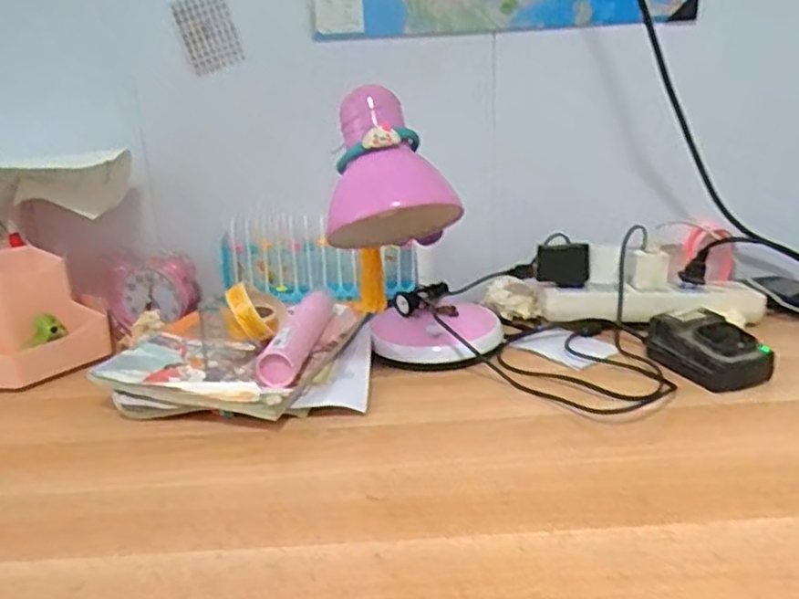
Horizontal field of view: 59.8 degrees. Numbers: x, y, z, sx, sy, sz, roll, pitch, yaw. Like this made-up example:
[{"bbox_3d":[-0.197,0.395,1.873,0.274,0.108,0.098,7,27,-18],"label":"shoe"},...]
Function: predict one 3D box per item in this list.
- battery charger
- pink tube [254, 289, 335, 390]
[{"bbox_3d":[0.283,0.045,0.642,0.070,0.042,0.104,-10,20,-17],"label":"battery charger"},{"bbox_3d":[-0.091,0.027,0.675,0.032,0.031,0.190,0,19,10],"label":"pink tube"}]

